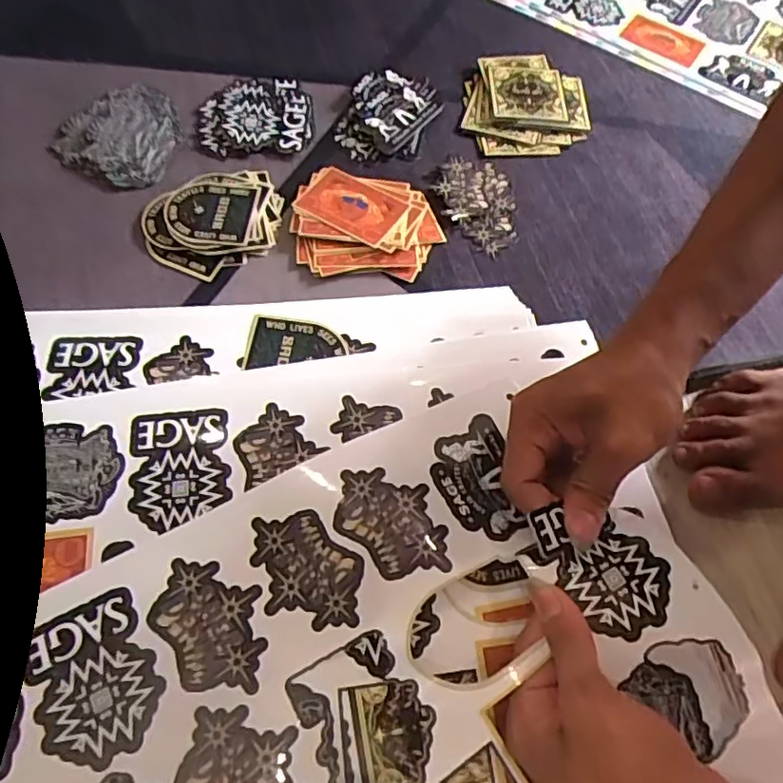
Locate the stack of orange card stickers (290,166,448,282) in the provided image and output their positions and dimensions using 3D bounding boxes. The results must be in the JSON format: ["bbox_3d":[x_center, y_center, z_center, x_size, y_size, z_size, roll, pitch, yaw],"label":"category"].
[{"bbox_3d":[-0.020,-0.134,0.467,0.112,0.009,0.095,2,64,-2],"label":"stack of orange card stickers"}]

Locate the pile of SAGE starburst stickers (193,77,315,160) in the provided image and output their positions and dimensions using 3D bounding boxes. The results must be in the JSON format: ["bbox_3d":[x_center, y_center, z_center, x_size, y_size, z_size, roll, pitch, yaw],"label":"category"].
[{"bbox_3d":[-0.120,-0.239,0.514,0.100,0.008,0.085,-7,65,-6],"label":"pile of SAGE starburst stickers"}]

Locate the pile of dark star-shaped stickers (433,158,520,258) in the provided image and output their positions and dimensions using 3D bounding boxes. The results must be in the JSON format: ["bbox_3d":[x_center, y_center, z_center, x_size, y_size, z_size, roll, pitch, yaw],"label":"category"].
[{"bbox_3d":[0.071,-0.154,0.486,0.061,0.006,0.094,-7,65,-7],"label":"pile of dark star-shaped stickers"}]

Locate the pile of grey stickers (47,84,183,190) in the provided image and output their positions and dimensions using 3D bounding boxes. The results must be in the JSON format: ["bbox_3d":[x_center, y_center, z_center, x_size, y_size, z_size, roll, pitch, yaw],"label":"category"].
[{"bbox_3d":[-0.224,-0.220,0.494,0.097,0.013,0.111,19,64,6],"label":"pile of grey stickers"}]

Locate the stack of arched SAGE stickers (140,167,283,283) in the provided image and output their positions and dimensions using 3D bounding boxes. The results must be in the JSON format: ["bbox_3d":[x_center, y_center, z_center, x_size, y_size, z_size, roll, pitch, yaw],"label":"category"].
[{"bbox_3d":[-0.136,-0.135,0.463,0.107,0.010,0.085,-30,69,-16],"label":"stack of arched SAGE stickers"}]

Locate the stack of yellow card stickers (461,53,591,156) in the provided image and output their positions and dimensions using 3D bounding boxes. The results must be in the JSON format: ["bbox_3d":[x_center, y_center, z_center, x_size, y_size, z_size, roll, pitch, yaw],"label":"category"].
[{"bbox_3d":[0.122,-0.263,0.539,0.110,0.012,0.112,-1,64,-4],"label":"stack of yellow card stickers"}]

